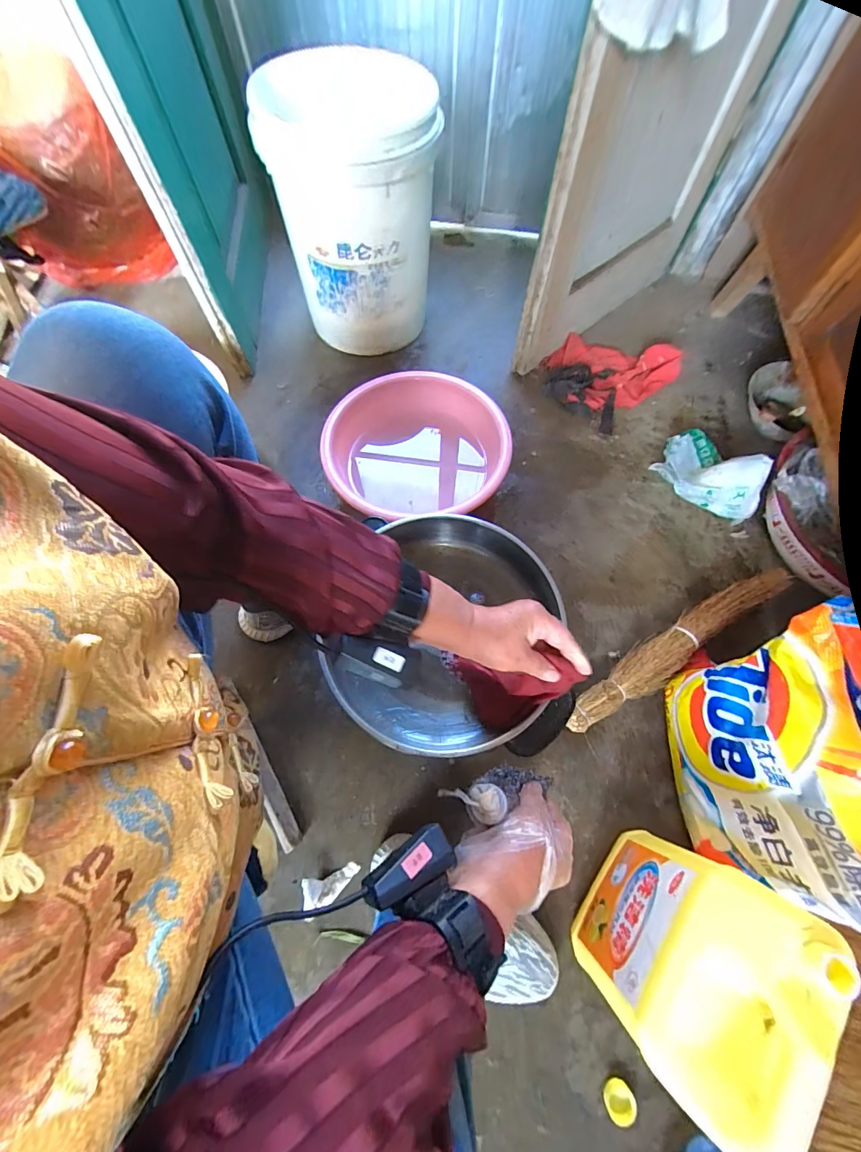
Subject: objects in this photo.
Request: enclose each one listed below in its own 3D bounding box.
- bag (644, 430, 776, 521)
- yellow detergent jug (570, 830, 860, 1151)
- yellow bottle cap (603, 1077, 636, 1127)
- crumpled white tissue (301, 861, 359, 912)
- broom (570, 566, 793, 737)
[{"bbox_3d":[0.501,-0.184,0.739,0.114,0.109,0.166,-8,68,-3],"label":"bag"},{"bbox_3d":[0.246,0.366,0.400,0.097,0.231,0.168,38,72,14],"label":"yellow detergent jug"},{"bbox_3d":[0.218,0.603,0.469,0.034,0.011,0.031,0,67,1],"label":"yellow bottle cap"},{"bbox_3d":[-0.132,0.410,0.542,0.078,0.012,0.039,-16,66,-29],"label":"crumpled white tissue"},{"bbox_3d":[0.389,0.105,0.639,0.420,0.062,0.063,-33,71,-13],"label":"broom"}]

